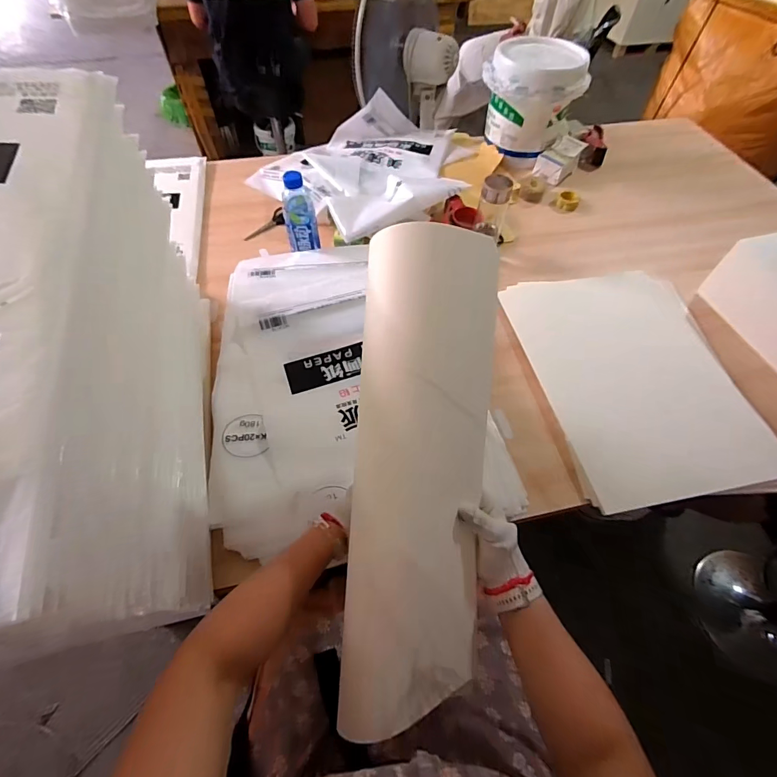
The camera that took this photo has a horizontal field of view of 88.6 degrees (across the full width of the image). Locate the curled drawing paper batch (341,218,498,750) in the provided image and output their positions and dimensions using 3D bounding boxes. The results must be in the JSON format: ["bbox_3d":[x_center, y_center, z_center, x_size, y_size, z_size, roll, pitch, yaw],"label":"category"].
[{"bbox_3d":[0.039,0.085,0.443,0.149,0.080,0.514,5,86,2],"label":"curled drawing paper batch"}]

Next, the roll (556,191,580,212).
[{"bbox_3d":[0.497,-0.519,1.103,0.058,0.022,0.063,0,58,-1],"label":"roll"}]

